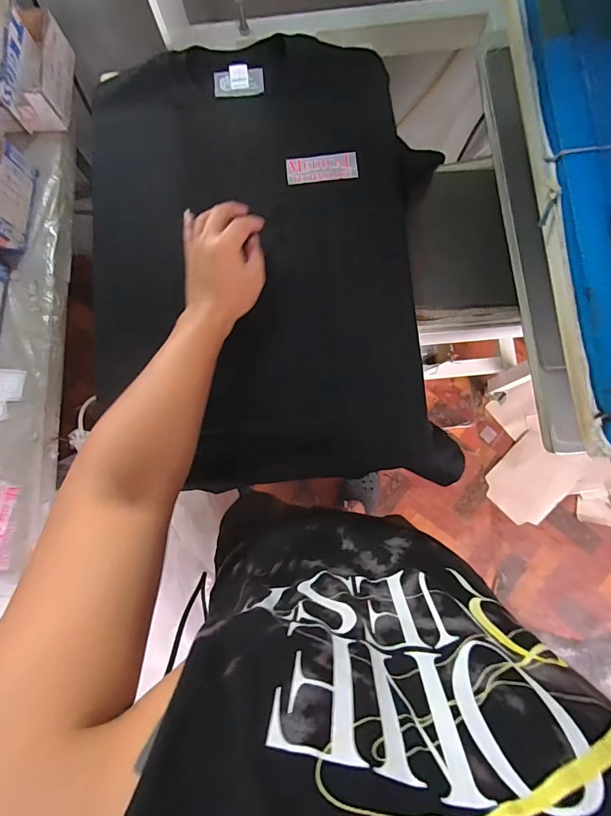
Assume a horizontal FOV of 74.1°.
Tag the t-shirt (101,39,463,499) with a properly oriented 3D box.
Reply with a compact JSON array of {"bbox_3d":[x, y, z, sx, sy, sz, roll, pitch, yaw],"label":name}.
[{"bbox_3d":[-0.045,-0.203,0.540,0.456,0.063,0.591,1,81,2],"label":"t-shirt"}]

